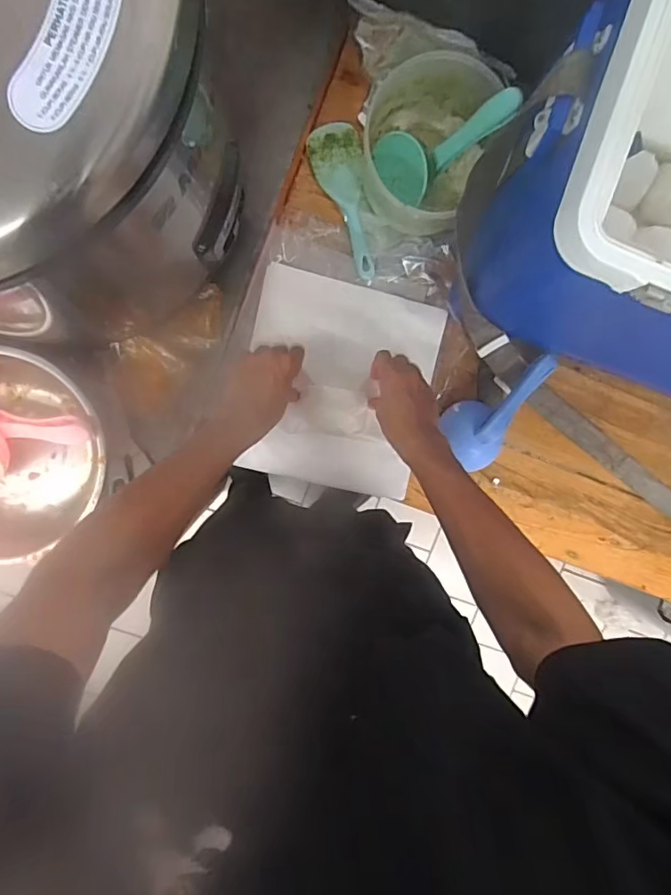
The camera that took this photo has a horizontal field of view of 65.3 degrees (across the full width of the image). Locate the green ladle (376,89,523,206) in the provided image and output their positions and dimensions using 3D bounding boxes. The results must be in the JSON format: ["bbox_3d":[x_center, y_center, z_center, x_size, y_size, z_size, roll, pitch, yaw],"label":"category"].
[{"bbox_3d":[0.127,-0.351,0.616,0.043,0.188,0.086,-18,99,-44],"label":"green ladle"}]

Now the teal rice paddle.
[{"bbox_3d":[0.016,-0.318,0.680,0.065,0.011,0.192,-15,97,-5],"label":"teal rice paddle"}]

